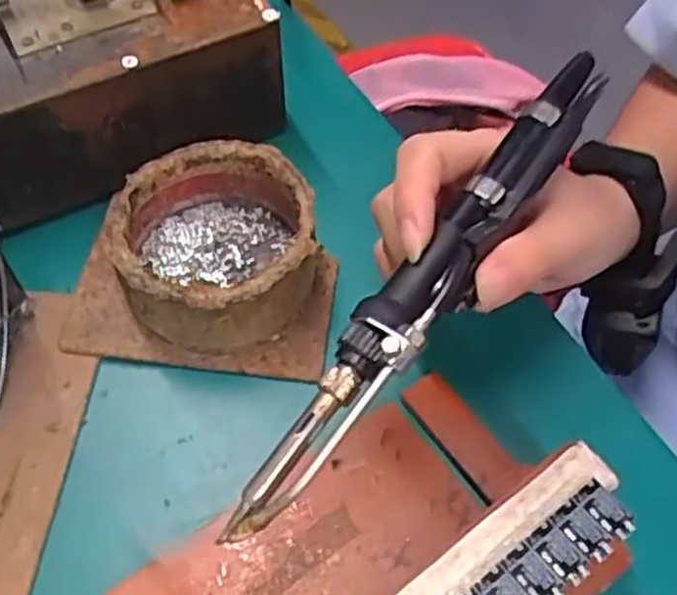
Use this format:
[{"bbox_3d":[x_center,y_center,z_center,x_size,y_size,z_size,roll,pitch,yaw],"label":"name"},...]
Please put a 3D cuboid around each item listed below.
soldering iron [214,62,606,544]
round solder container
[{"bbox_3d":[0.032,-0.010,0.246,0.026,0.020,0.208,34,74,18],"label":"soldering iron"},{"bbox_3d":[-0.050,-0.022,0.313,0.078,0.043,0.081,1,58,-1],"label":"round solder container"}]

